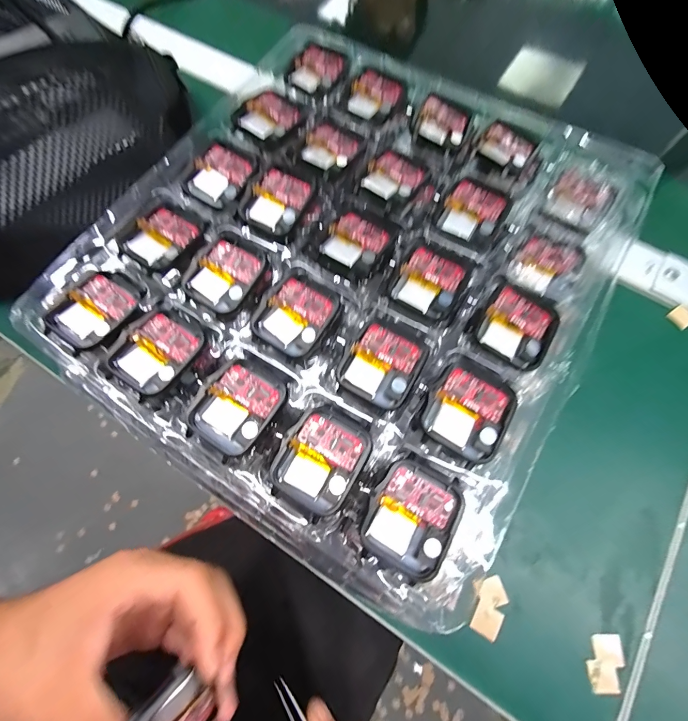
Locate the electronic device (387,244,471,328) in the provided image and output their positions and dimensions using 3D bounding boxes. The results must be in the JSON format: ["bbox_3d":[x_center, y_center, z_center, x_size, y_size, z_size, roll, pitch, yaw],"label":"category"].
[{"bbox_3d":[0.047,-0.043,0.190,0.035,0.004,0.046,29,74,10],"label":"electronic device"}]

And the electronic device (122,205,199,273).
[{"bbox_3d":[-0.107,-0.072,0.204,0.033,0.004,0.039,37,75,12],"label":"electronic device"}]

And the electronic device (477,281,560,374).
[{"bbox_3d":[0.092,-0.018,0.181,0.037,0.004,0.039,34,75,11],"label":"electronic device"}]

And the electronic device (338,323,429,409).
[{"bbox_3d":[0.020,0.002,0.175,0.036,0.004,0.038,29,74,10],"label":"electronic device"}]

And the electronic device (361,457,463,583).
[{"bbox_3d":[0.031,0.070,0.154,0.037,0.006,0.043,29,74,10],"label":"electronic device"}]

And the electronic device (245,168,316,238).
[{"bbox_3d":[-0.039,-0.097,0.207,0.035,0.005,0.038,28,73,9],"label":"electronic device"}]

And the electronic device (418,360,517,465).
[{"bbox_3d":[0.060,0.023,0.166,0.037,0.005,0.043,27,73,9],"label":"electronic device"}]

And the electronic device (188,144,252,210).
[{"bbox_3d":[-0.078,-0.117,0.215,0.033,0.006,0.037,33,74,11],"label":"electronic device"}]

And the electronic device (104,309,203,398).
[{"bbox_3d":[-0.097,-0.006,0.181,0.036,0.008,0.045,30,74,10],"label":"electronic device"}]

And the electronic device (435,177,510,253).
[{"bbox_3d":[0.077,-0.087,0.206,0.035,0.006,0.041,31,74,11],"label":"electronic device"}]

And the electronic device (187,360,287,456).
[{"bbox_3d":[-0.052,0.023,0.169,0.035,0.004,0.041,33,74,11],"label":"electronic device"}]

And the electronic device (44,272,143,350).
[{"bbox_3d":[-0.134,-0.027,0.190,0.034,0.009,0.045,33,74,11],"label":"electronic device"}]

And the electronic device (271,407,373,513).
[{"bbox_3d":[-0.011,0.046,0.162,0.037,0.006,0.042,28,74,10],"label":"electronic device"}]

